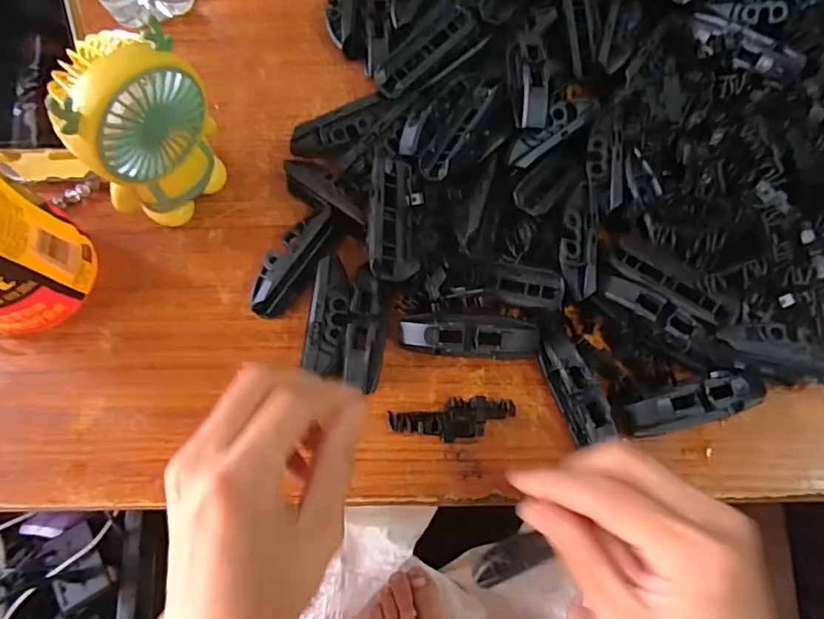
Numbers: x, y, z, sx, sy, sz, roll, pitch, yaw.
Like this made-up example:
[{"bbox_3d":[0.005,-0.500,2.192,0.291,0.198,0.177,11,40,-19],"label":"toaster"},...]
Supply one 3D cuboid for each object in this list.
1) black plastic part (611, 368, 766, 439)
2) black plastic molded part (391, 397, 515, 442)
[{"bbox_3d":[0.141,0.048,0.289,0.075,0.020,0.020,-17,71,-5],"label":"black plastic part"},{"bbox_3d":[0.021,0.056,0.292,0.063,0.013,0.020,-12,70,-3],"label":"black plastic molded part"}]

